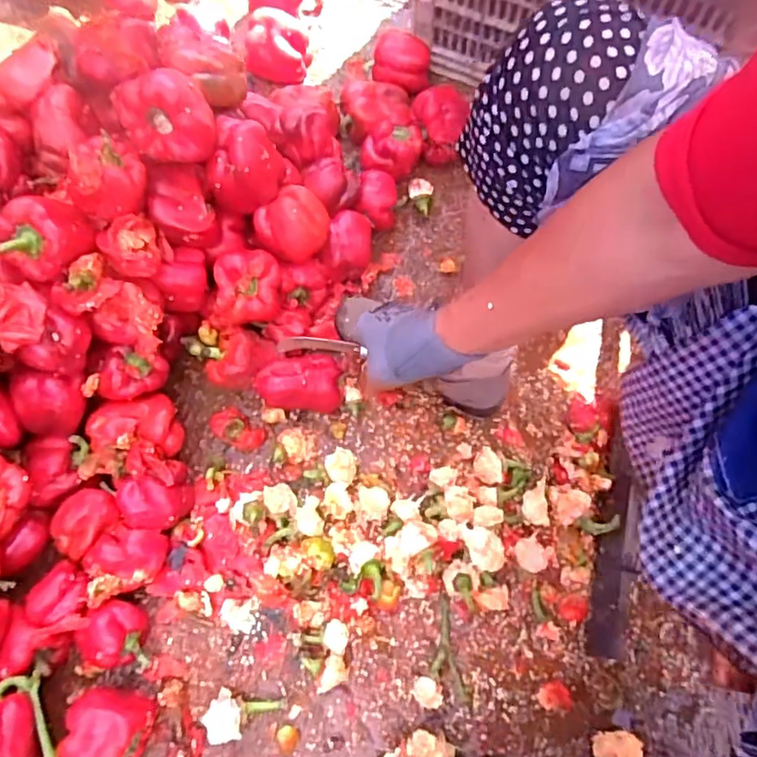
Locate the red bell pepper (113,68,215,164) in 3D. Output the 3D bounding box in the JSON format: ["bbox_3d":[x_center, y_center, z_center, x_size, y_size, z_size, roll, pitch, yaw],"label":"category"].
[{"bbox_3d":[-0.226,-0.281,0.608,0.093,0.072,0.081,-30,72,-10],"label":"red bell pepper"}]

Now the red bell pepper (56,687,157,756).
[{"bbox_3d":[-0.281,0.373,0.594,0.073,0.073,0.082,12,70,4],"label":"red bell pepper"}]

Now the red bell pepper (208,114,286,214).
[{"bbox_3d":[-0.158,-0.250,0.678,0.080,0.086,0.079,0,70,0],"label":"red bell pepper"}]

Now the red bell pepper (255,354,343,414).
[{"bbox_3d":[-0.099,0.007,0.730,0.100,0.074,0.062,0,70,0],"label":"red bell pepper"}]

